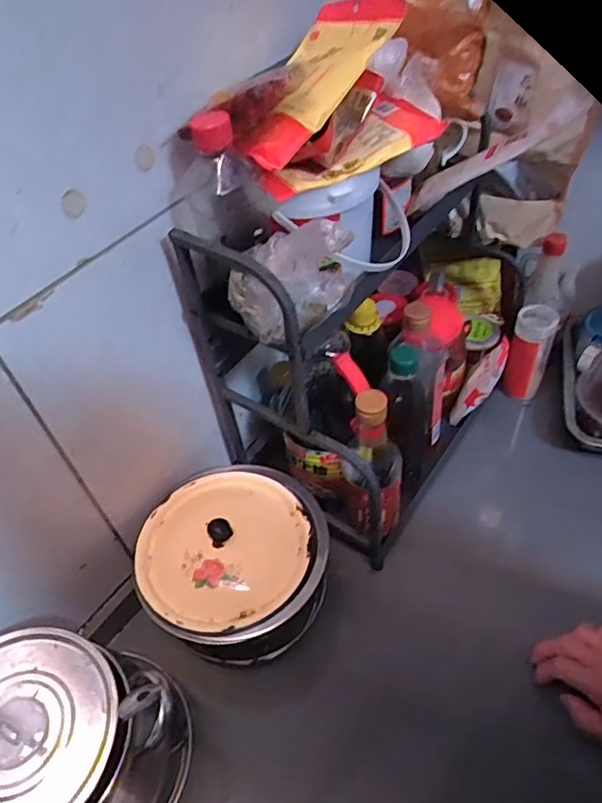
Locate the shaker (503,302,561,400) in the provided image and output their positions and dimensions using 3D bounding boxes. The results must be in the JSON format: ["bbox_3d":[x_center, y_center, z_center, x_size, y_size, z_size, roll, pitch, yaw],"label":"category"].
[{"bbox_3d":[0.331,-0.069,0.833,0.055,0.138,0.051,16,53,20],"label":"shaker"}]

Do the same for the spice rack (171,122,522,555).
[{"bbox_3d":[0.114,-0.106,0.711,0.240,0.388,0.437,30,58,28],"label":"spice rack"}]

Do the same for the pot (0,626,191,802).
[{"bbox_3d":[-0.215,0.313,0.522,0.169,0.183,0.185,-3,49,4],"label":"pot"}]

